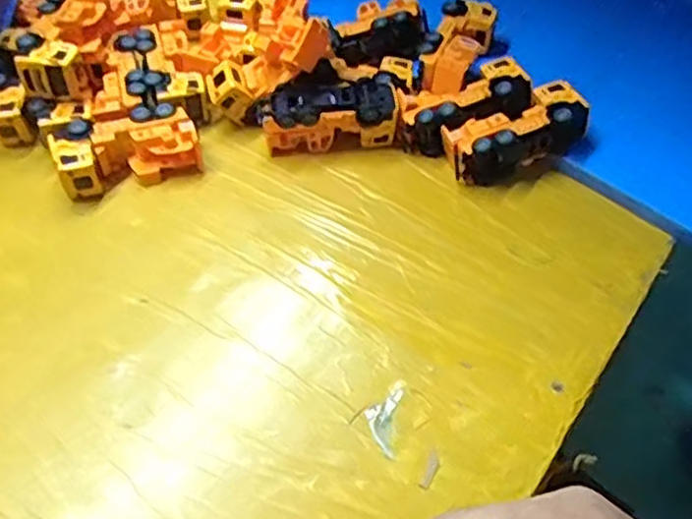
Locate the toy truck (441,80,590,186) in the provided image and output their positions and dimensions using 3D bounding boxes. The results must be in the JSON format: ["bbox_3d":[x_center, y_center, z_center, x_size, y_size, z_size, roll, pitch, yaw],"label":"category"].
[{"bbox_3d":[0.128,-0.094,0.514,0.104,0.043,0.044,-23,55,-3],"label":"toy truck"}]

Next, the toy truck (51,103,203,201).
[{"bbox_3d":[-0.162,-0.081,0.503,0.102,0.037,0.050,-18,54,-16],"label":"toy truck"}]

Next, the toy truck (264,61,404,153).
[{"bbox_3d":[-0.012,-0.115,0.532,0.105,0.042,0.058,0,51,-3],"label":"toy truck"}]

